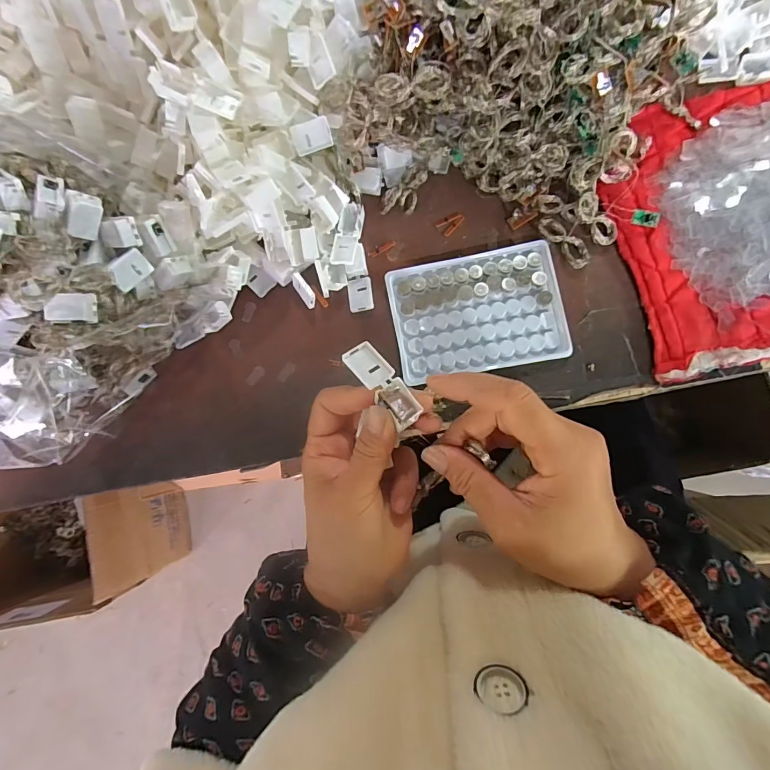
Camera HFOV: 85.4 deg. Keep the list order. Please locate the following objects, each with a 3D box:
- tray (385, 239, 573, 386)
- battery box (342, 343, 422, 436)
[{"bbox_3d":[0.072,-0.058,0.331,0.128,0.009,0.095,-10,83,5],"label":"tray"},{"bbox_3d":[0.000,-0.001,0.243,0.019,0.012,0.056,-40,74,1],"label":"battery box"}]

